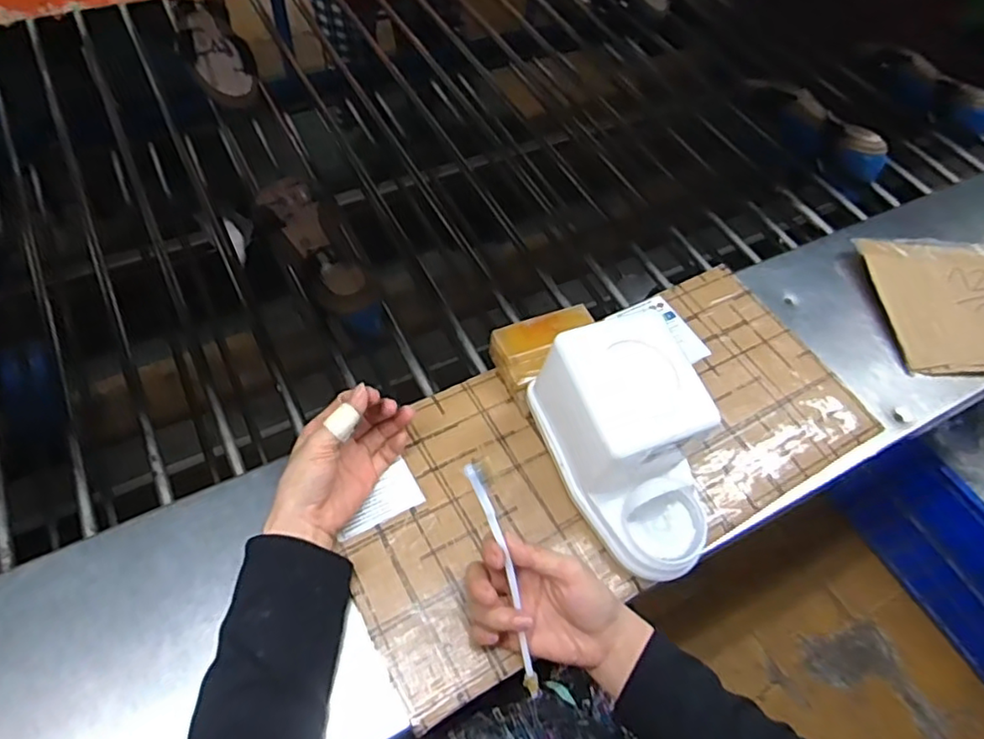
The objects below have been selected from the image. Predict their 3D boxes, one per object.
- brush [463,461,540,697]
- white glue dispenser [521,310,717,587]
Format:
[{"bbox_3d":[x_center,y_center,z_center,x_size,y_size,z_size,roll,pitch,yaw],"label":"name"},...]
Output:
[{"bbox_3d":[0.010,0.147,0.443,0.016,0.005,0.170,-15,93,-13],"label":"brush"},{"bbox_3d":[0.114,0.060,0.496,0.103,0.122,0.177,-17,59,-15],"label":"white glue dispenser"}]

